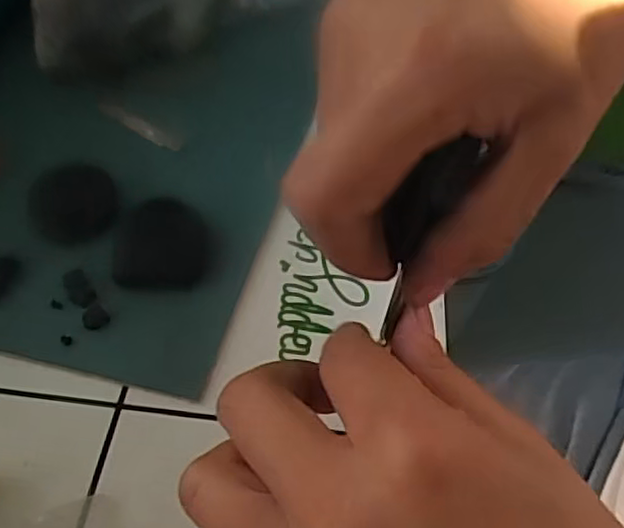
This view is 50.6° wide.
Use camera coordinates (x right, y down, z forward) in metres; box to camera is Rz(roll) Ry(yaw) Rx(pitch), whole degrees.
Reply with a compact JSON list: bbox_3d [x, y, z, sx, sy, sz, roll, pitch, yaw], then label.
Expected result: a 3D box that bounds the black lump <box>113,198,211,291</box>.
[{"bbox_3d":[-0.055,-0.008,0.244,0.034,0.004,0.040,1,50,-7],"label":"black lump"}]

